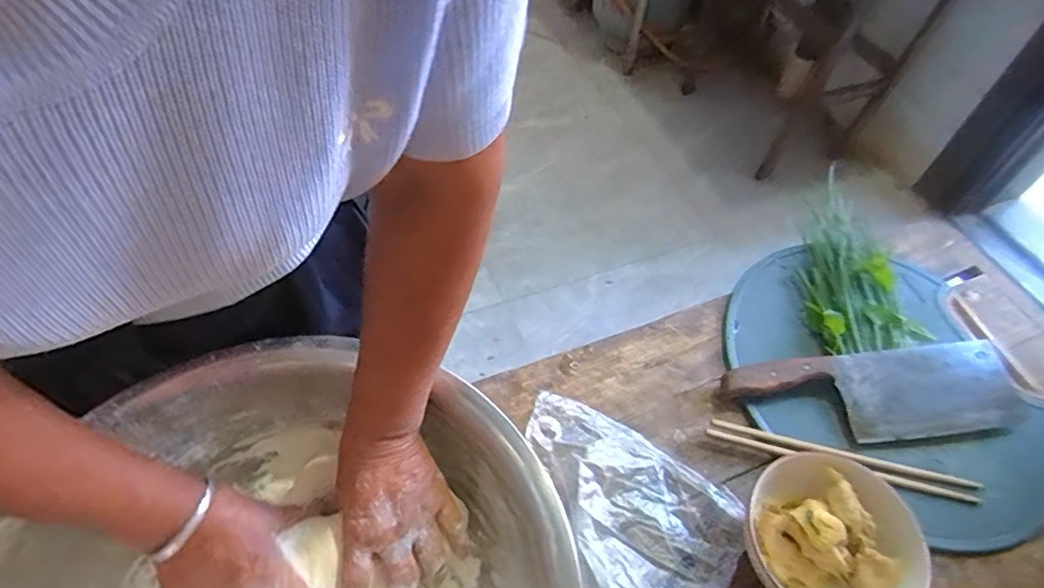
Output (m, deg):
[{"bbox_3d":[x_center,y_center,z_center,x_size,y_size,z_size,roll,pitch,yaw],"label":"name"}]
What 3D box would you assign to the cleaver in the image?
[{"bbox_3d":[0.369,0.104,0.613,0.304,0.034,0.090,-6,55,-8],"label":"cleaver"}]

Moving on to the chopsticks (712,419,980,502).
[{"bbox_3d":[0.312,0.161,0.581,0.256,0.014,0.022,13,54,6],"label":"chopsticks"}]

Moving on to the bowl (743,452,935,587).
[{"bbox_3d":[0.256,0.208,0.509,0.137,0.068,0.140,2,54,-3],"label":"bowl"}]

